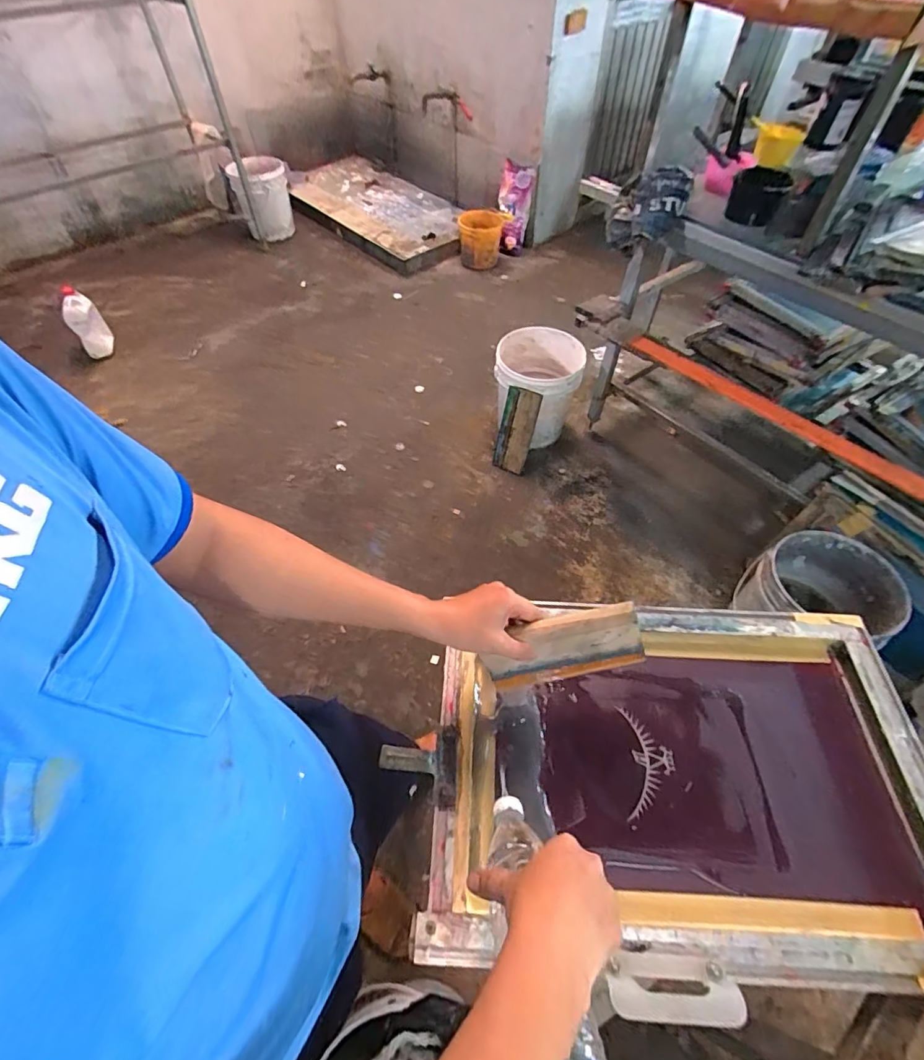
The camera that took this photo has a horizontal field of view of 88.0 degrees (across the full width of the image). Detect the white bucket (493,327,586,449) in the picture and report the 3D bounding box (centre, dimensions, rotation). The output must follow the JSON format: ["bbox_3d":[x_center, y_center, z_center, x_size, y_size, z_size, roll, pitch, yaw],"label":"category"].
[{"bbox_3d":[0.280,-0.539,1.854,0.312,0.361,0.312,0,53,1],"label":"white bucket"}]

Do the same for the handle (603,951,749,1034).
[{"bbox_3d":[0.194,0.423,0.442,0.115,0.032,0.045,2,53,3],"label":"handle"}]

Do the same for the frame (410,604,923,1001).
[{"bbox_3d":[0.252,0.278,0.573,0.560,0.049,0.395,3,53,3],"label":"frame"}]

